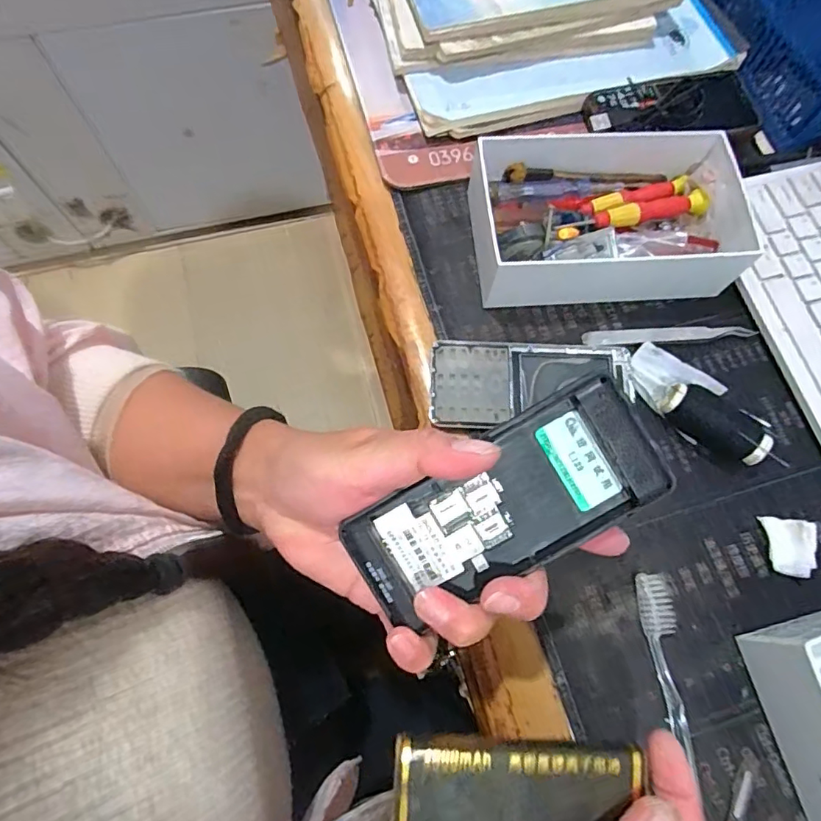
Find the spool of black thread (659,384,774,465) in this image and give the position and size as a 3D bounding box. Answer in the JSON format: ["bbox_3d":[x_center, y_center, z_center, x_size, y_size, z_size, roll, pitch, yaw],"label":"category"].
[{"bbox_3d":[0.187,0.008,0.334,0.061,0.027,0.024,35,76,10],"label":"spool of black thread"}]

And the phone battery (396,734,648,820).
[{"bbox_3d":[0.042,0.156,0.209,0.094,0.007,0.048,2,73,1],"label":"phone battery"}]

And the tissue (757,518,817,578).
[{"bbox_3d":[0.223,0.081,0.318,0.025,0.012,0.033,6,73,2],"label":"tissue"}]

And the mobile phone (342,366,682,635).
[{"bbox_3d":[0.040,0.040,0.224,0.126,0.012,0.056,-30,91,5],"label":"mobile phone"}]

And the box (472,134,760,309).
[{"bbox_3d":[0.130,-0.131,0.361,0.179,0.046,0.116,0,73,0],"label":"box"}]

